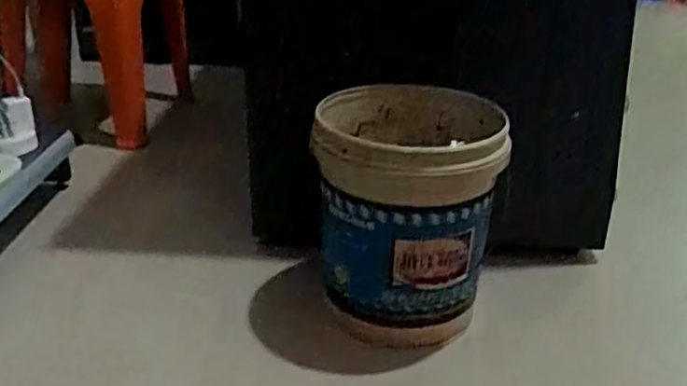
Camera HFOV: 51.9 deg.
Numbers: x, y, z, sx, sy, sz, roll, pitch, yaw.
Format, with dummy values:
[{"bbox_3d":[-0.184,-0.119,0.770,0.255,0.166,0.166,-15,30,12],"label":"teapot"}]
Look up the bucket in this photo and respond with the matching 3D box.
[{"bbox_3d":[0.105,0.041,1.029,0.228,0.339,0.223,1,25,0],"label":"bucket"}]

